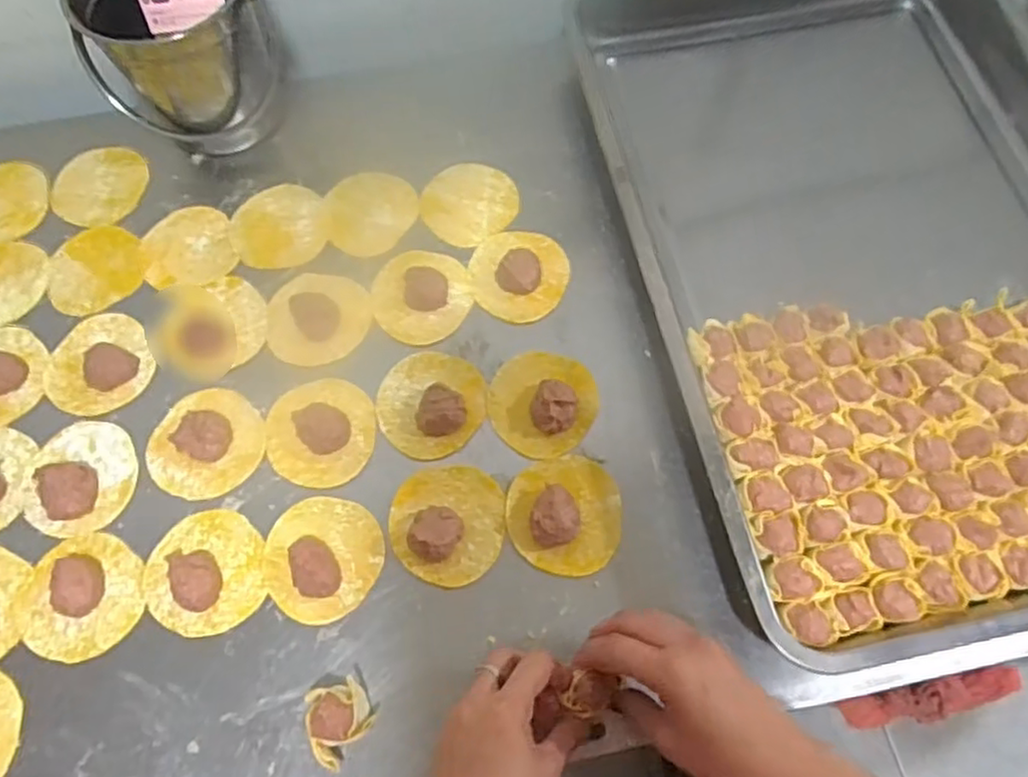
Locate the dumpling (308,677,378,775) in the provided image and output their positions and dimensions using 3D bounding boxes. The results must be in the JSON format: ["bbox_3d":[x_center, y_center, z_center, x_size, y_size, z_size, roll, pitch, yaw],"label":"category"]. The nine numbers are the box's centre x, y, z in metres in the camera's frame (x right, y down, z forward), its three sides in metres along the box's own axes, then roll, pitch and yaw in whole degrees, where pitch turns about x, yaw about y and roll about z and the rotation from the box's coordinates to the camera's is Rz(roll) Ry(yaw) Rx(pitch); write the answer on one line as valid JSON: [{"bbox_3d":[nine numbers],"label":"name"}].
[{"bbox_3d":[-0.105,0.202,0.416,0.035,0.040,0.045,-22,69,-10],"label":"dumpling"}]

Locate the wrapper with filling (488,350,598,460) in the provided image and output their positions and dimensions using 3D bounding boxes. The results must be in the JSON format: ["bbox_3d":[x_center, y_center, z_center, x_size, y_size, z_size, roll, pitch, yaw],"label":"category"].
[{"bbox_3d":[0.022,0.008,0.507,0.079,0.020,0.083,0,67,-1],"label":"wrapper with filling"}]

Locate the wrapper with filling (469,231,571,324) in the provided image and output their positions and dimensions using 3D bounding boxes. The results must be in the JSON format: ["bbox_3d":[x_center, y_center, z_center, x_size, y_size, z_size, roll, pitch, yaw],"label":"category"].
[{"bbox_3d":[0.005,-0.095,0.551,0.078,0.014,0.083,0,67,-1],"label":"wrapper with filling"}]

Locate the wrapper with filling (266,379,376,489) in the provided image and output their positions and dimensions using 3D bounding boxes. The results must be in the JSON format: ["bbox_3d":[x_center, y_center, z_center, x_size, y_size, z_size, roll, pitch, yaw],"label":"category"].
[{"bbox_3d":[-0.143,0.030,0.501,0.077,0.012,0.081,0,67,-1],"label":"wrapper with filling"}]

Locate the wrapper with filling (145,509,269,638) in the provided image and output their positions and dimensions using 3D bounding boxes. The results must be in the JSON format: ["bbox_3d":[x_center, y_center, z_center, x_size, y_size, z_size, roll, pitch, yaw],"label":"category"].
[{"bbox_3d":[-0.210,0.122,0.462,0.077,0.018,0.082,-12,68,-6],"label":"wrapper with filling"}]

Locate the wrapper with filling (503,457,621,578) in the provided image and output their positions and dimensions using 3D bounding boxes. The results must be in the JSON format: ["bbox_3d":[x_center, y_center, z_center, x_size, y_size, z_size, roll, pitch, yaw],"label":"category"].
[{"bbox_3d":[0.036,0.085,0.476,0.079,0.020,0.081,0,67,-1],"label":"wrapper with filling"}]

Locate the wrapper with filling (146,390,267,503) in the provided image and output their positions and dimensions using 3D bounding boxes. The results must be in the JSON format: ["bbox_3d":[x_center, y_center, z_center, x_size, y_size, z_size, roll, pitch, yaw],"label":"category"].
[{"bbox_3d":[-0.227,0.038,0.498,0.080,0.019,0.077,0,67,-1],"label":"wrapper with filling"}]

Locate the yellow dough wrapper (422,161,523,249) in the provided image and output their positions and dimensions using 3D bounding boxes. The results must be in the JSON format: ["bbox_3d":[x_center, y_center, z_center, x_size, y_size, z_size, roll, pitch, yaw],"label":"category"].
[{"bbox_3d":[-0.037,-0.160,0.581,0.081,0.004,0.075,-33,72,-14],"label":"yellow dough wrapper"}]

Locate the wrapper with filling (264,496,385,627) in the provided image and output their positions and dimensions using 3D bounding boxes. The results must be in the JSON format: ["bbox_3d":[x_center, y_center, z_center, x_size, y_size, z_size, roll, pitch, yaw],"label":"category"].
[{"bbox_3d":[-0.133,0.112,0.467,0.079,0.021,0.082,0,67,-1],"label":"wrapper with filling"}]

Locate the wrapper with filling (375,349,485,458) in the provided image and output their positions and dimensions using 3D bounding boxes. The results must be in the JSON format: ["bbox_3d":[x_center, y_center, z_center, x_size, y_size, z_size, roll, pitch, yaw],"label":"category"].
[{"bbox_3d":[-0.062,0.008,0.510,0.079,0.023,0.080,0,67,-1],"label":"wrapper with filling"}]

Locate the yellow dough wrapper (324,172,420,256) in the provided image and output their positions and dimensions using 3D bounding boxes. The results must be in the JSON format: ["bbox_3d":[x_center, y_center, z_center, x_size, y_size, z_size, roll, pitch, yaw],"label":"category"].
[{"bbox_3d":[-0.124,-0.149,0.578,0.079,0.006,0.079,0,67,-1],"label":"yellow dough wrapper"}]

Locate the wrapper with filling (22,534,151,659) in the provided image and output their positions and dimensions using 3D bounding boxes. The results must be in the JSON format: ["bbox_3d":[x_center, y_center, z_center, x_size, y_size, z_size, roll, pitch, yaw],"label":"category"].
[{"bbox_3d":[-0.290,0.138,0.457,0.078,0.029,0.080,0,67,-1],"label":"wrapper with filling"}]

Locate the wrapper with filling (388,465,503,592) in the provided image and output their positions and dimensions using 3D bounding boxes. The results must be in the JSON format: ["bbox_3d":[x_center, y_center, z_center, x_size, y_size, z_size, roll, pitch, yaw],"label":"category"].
[{"bbox_3d":[-0.046,0.091,0.473,0.078,0.023,0.082,0,67,-1],"label":"wrapper with filling"}]

